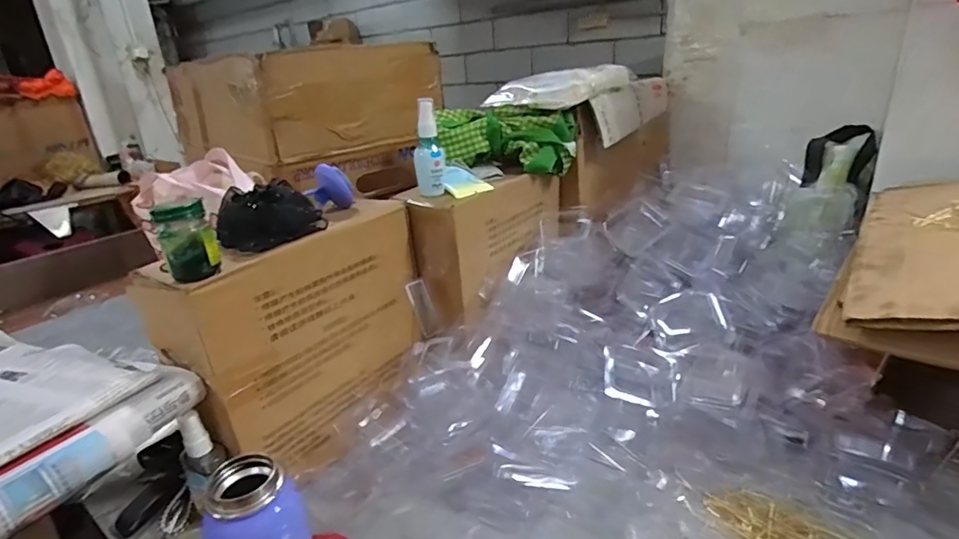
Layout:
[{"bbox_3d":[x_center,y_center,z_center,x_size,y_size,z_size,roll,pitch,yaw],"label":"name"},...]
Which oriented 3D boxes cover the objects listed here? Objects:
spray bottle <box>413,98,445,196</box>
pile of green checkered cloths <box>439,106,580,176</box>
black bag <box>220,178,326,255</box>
[{"bbox_3d":[-0.066,-0.155,0.653,0.037,0.118,0.028,-6,22,-4],"label":"spray bottle"},{"bbox_3d":[0.036,-0.193,0.763,0.209,0.085,0.079,0,23,12],"label":"pile of green checkered cloths"},{"bbox_3d":[-0.218,-0.058,0.538,0.097,0.053,0.081,-23,29,-39],"label":"black bag"}]

